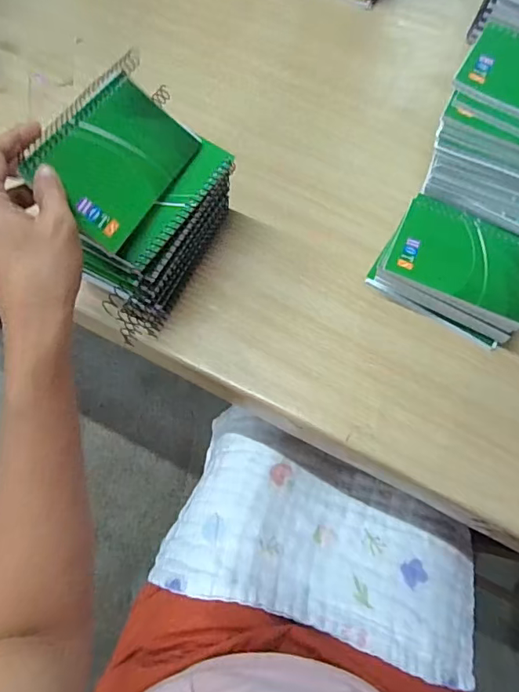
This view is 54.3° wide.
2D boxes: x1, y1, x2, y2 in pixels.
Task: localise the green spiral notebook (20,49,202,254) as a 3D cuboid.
[{"bbox_3d":[-0.105,-0.148,0.382,0.086,0.013,0.145,41,60,-23],"label":"green spiral notebook"}]

